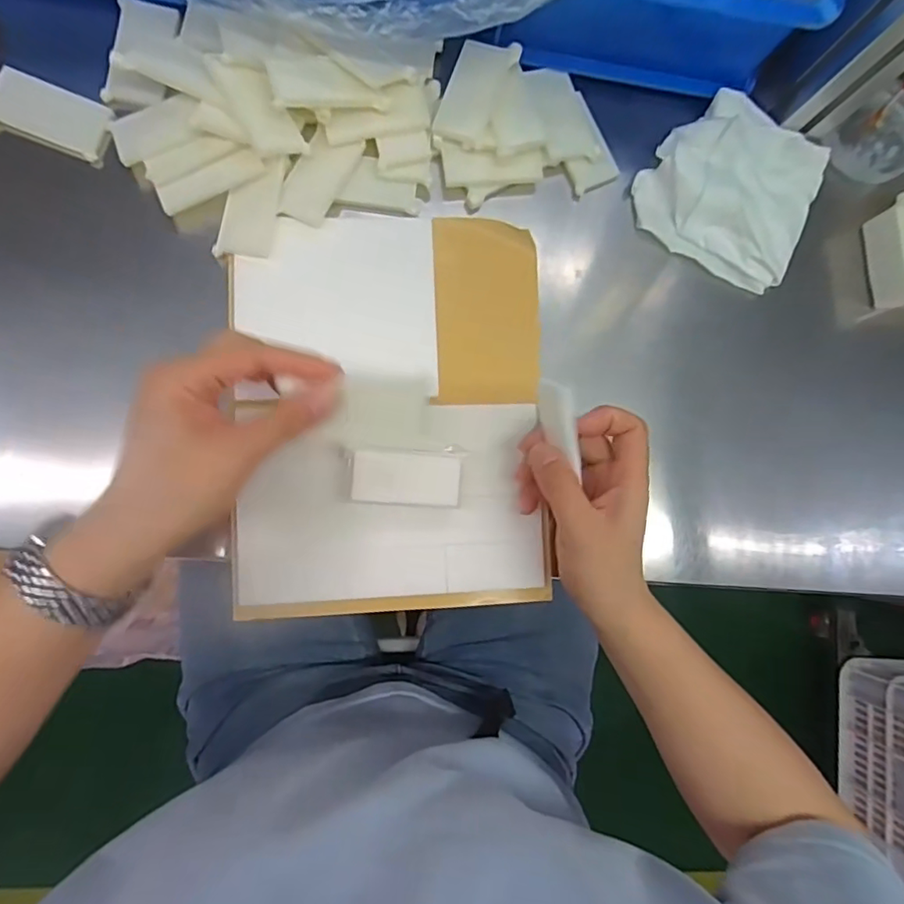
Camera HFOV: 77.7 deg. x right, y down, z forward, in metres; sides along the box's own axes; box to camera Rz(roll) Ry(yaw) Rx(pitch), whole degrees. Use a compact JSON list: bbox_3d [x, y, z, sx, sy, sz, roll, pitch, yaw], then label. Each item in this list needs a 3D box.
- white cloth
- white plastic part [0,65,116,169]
[{"bbox_3d":[0.217,-0.206,0.434,0.133,0.027,0.128,23,83,-6],"label":"white cloth"},{"bbox_3d":[-0.272,-0.226,0.377,0.080,0.011,0.039,18,84,-6],"label":"white plastic part"}]

